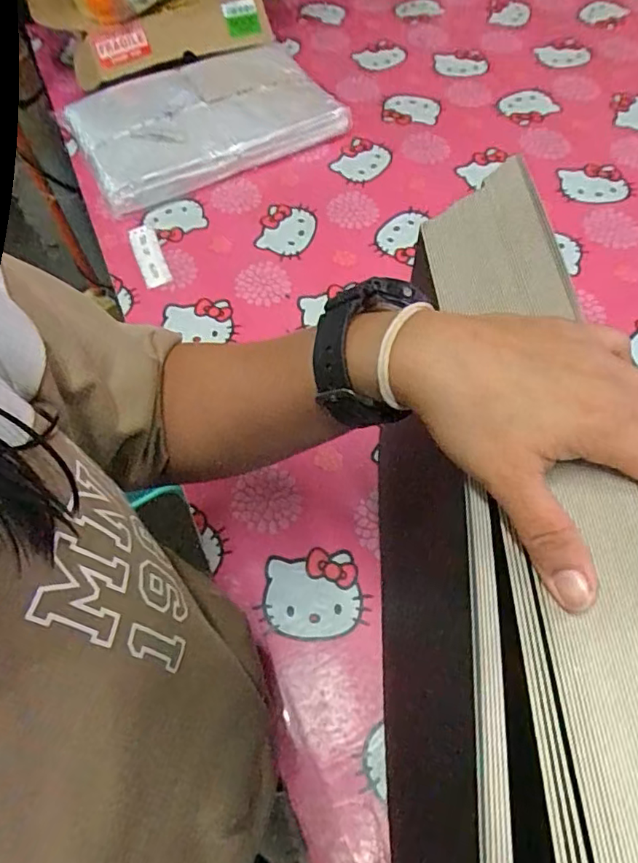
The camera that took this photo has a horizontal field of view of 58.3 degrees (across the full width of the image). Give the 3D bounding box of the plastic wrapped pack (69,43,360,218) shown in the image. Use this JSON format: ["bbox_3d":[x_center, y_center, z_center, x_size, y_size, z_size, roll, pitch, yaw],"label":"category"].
[{"bbox_3d":[-0.157,-0.424,0.783,0.330,0.045,0.236,-24,61,-11],"label":"plastic wrapped pack"}]

